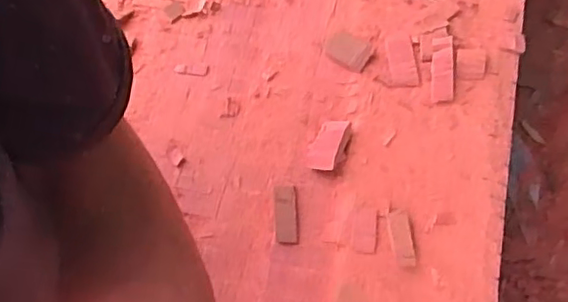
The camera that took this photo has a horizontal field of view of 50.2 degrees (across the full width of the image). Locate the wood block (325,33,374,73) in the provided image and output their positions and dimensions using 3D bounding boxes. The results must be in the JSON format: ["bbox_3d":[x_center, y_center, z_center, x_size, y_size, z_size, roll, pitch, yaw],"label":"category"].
[{"bbox_3d":[0.061,-0.096,0.581,0.044,0.008,0.032,31,70,13],"label":"wood block"}]

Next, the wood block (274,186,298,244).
[{"bbox_3d":[0.002,0.054,0.524,0.018,0.006,0.053,-5,66,-1],"label":"wood block"}]

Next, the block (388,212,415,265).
[{"bbox_3d":[0.097,0.072,0.497,0.018,0.004,0.045,-6,66,-2],"label":"block"}]

